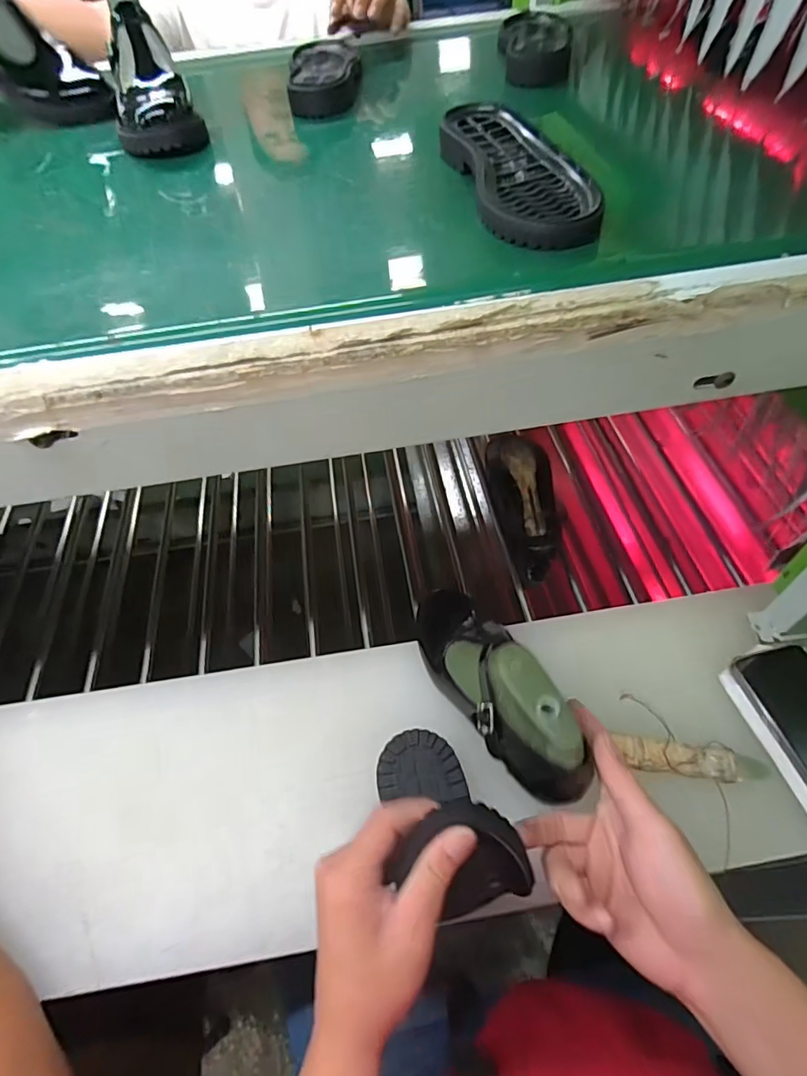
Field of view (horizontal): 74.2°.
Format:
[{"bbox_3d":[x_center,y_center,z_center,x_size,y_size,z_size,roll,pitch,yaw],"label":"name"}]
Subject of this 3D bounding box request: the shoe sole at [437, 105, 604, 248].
[{"bbox_3d":[0.091,-0.311,0.450,0.085,0.028,0.233,-14,54,-6],"label":"shoe sole"}]

